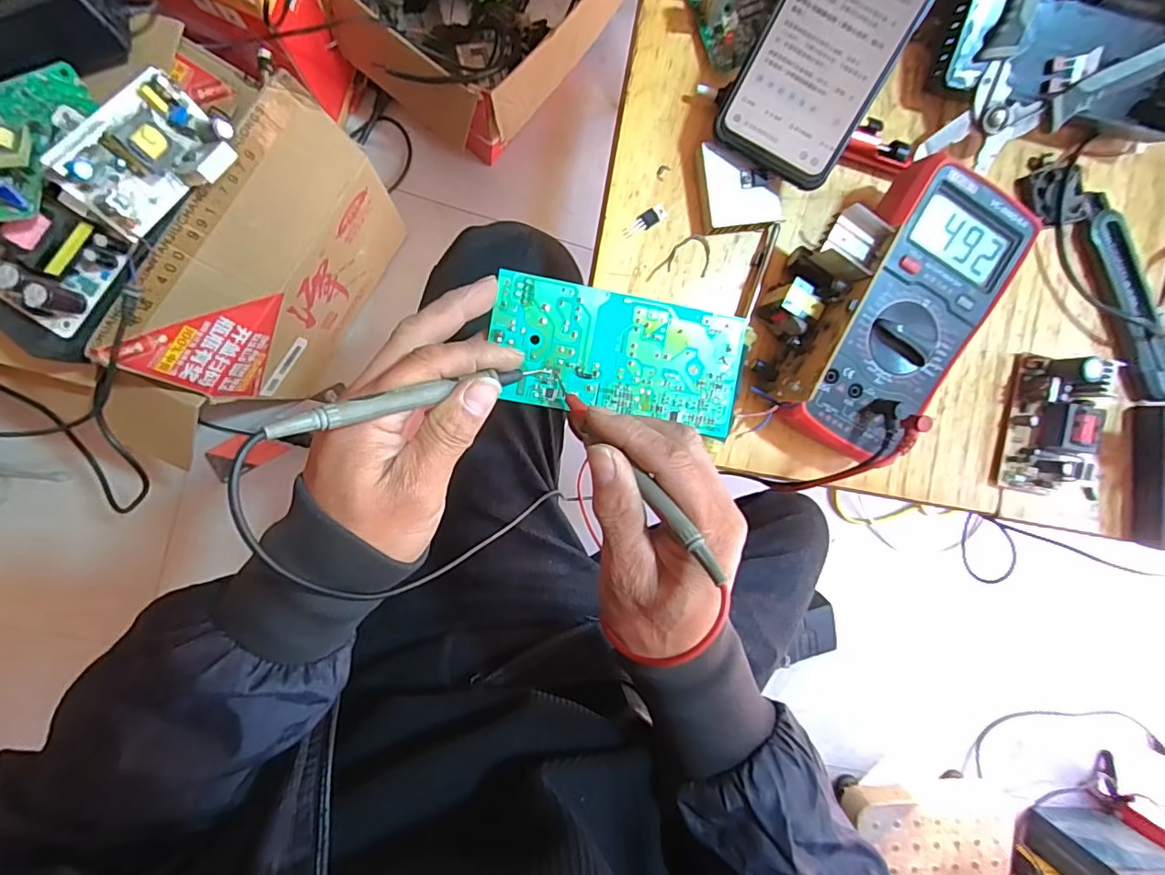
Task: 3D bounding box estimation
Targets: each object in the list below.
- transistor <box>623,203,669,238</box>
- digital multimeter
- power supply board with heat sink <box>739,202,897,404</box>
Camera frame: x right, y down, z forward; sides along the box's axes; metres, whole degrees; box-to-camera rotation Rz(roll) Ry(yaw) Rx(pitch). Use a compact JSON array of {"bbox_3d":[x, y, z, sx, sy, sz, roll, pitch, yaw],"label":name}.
[{"bbox_3d":[0.042,-0.140,0.346,0.031,0.004,0.011,-38,97,-5],"label":"transistor"},{"bbox_3d":[0.202,-0.076,0.345,0.087,0.057,0.182,30,88,-9],"label":"digital multimeter"},{"bbox_3d":[0.138,-0.080,0.334,0.033,0.060,0.113,25,89,-9],"label":"power supply board with heat sink"}]

